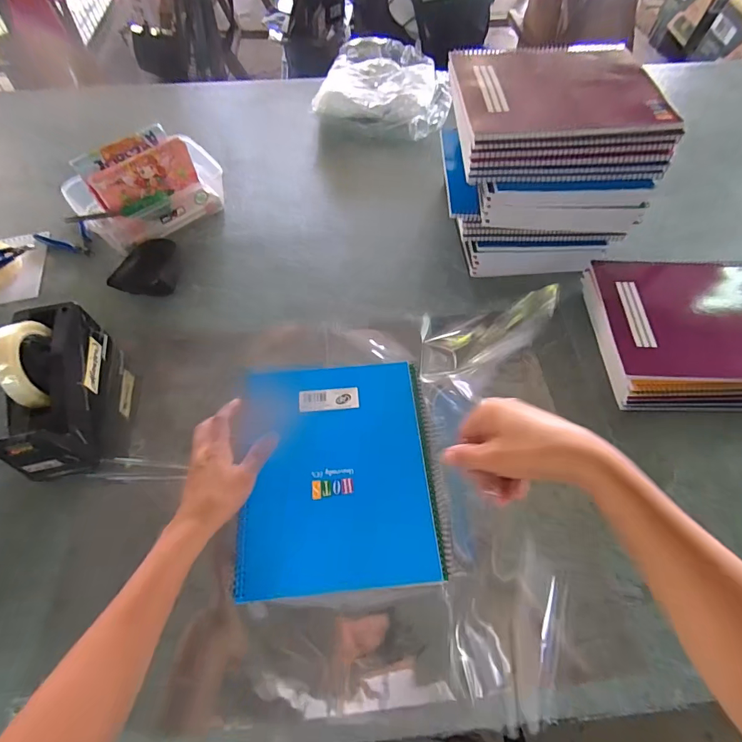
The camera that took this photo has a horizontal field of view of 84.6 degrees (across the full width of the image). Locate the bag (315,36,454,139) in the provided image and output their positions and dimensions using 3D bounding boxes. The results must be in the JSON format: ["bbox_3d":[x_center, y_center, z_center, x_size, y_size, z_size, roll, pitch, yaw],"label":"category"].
[{"bbox_3d":[0.034,-0.618,0.881,0.284,0.057,0.272,13,61,6],"label":"bag"}]

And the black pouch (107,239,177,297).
[{"bbox_3d":[-0.348,-0.165,0.645,0.089,0.025,0.098,4,61,1],"label":"black pouch"}]

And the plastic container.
[{"bbox_3d":[-0.373,-0.310,0.677,0.232,0.111,0.142,-34,66,-18],"label":"plastic container"}]

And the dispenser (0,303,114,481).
[{"bbox_3d":[-0.387,0.016,0.497,0.077,0.125,0.201,-10,61,-6],"label":"dispenser"}]

